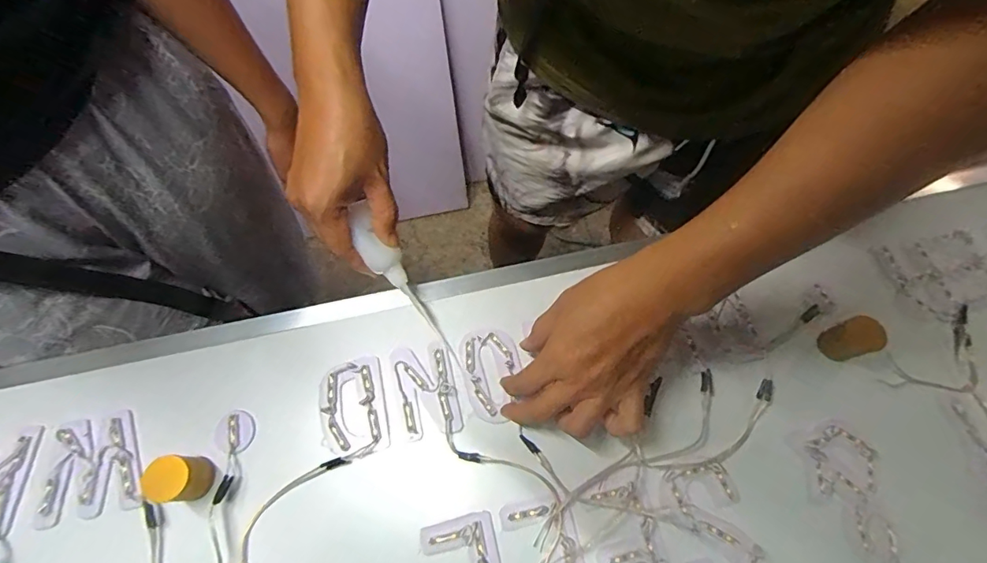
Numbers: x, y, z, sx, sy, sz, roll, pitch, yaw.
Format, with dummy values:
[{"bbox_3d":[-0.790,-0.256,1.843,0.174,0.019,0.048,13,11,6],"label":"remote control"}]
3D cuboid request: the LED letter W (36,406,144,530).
[{"bbox_3d":[-0.332,0.153,0.400,0.075,0.006,0.079,-11,69,-5],"label":"LED letter W"}]

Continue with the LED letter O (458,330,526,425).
[{"bbox_3d":[-0.002,0.085,0.437,0.054,0.004,0.082,-2,69,-2],"label":"LED letter O"}]

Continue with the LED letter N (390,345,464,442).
[{"bbox_3d":[-0.060,0.096,0.431,0.053,0.004,0.081,-13,69,-6],"label":"LED letter N"}]

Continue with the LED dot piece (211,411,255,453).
[{"bbox_3d":[-0.223,0.130,0.417,0.030,0.006,0.035,29,55,-14],"label":"LED dot piece"}]

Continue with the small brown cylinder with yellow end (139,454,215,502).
[{"bbox_3d":[-0.249,0.154,0.380,0.035,0.043,0.033,0,69,-1],"label":"small brown cylinder with yellow end"}]

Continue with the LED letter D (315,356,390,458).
[{"bbox_3d":[-0.125,0.109,0.424,0.057,0.007,0.082,-10,69,-5],"label":"LED letter D"}]

